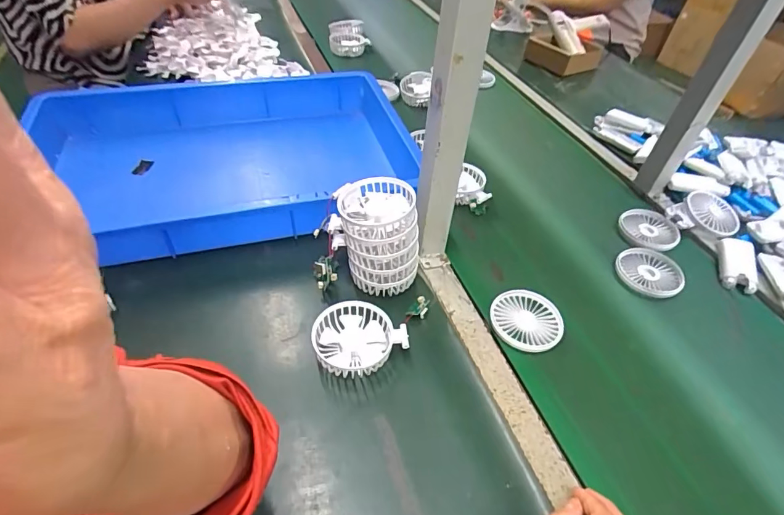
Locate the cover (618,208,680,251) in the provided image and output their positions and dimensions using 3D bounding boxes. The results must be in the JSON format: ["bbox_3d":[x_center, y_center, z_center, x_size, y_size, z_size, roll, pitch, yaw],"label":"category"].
[{"bbox_3d":[0.410,-0.048,0.705,0.087,0.021,0.087,-21,49,3],"label":"cover"}]

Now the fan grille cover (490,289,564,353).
[{"bbox_3d":[0.169,0.079,0.559,0.087,0.011,0.090,5,44,1],"label":"fan grille cover"}]

